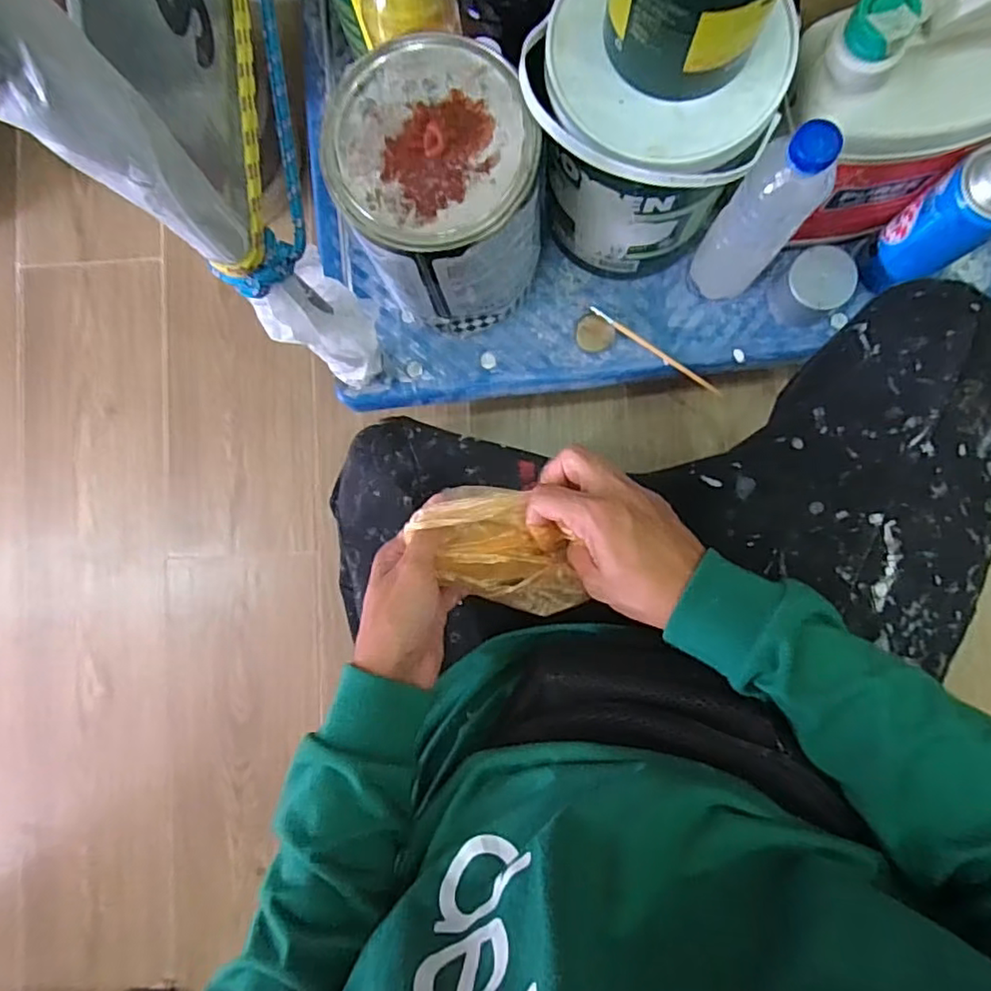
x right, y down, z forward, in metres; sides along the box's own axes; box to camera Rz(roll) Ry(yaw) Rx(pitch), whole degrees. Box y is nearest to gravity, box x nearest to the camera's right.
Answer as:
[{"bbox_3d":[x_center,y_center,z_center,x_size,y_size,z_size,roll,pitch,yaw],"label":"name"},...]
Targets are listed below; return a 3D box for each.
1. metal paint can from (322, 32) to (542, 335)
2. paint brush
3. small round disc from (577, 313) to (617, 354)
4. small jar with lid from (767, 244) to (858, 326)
[{"bbox_3d":[-0.041,-0.249,0.548,0.147,0.206,0.151,0,87,3],"label":"metal paint can"},{"bbox_3d":[0.164,-0.148,0.630,0.157,0.010,0.011,33,90,5],"label":"paint brush"},{"bbox_3d":[0.101,-0.164,0.634,0.039,0.009,0.033,34,89,4],"label":"small round disc"},{"bbox_3d":[0.305,-0.200,0.596,0.055,0.060,0.059,-41,86,0],"label":"small jar with lid"}]

